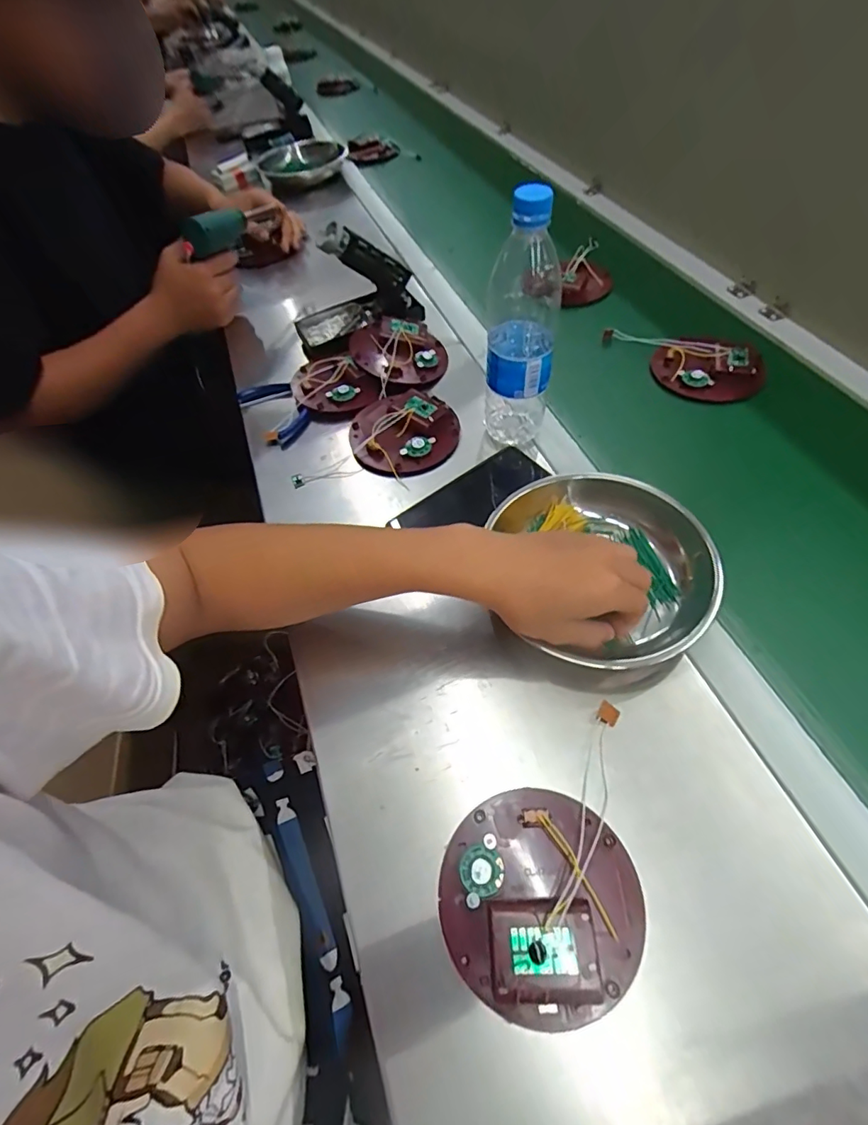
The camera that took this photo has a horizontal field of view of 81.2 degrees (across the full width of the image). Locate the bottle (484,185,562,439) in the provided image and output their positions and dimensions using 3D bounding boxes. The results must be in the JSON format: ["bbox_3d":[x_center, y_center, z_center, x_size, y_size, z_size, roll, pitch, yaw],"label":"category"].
[{"bbox_3d":[0.081,-0.214,0.468,0.061,0.224,0.054,4,56,9],"label":"bottle"}]

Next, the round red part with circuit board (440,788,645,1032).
[{"bbox_3d":[0.065,0.204,0.308,0.116,0.024,0.119,-3,55,4],"label":"round red part with circuit board"}]

